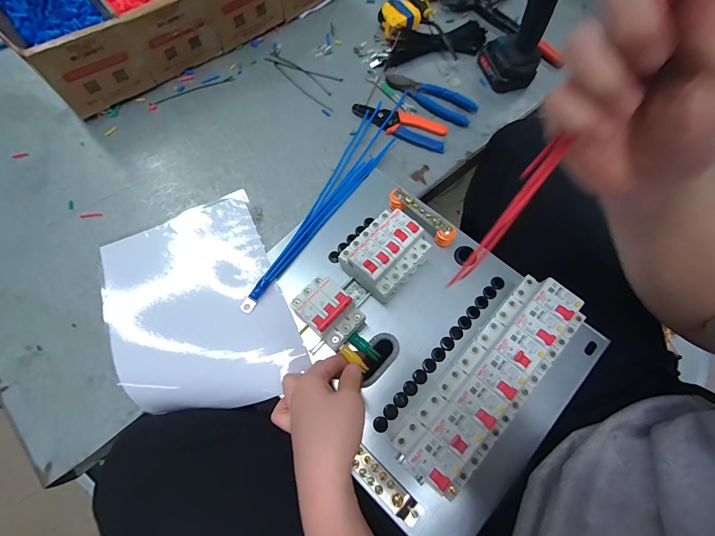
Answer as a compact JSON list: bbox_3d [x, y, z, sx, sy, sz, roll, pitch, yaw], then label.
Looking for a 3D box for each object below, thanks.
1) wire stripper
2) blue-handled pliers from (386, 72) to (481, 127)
[{"bbox_3d":[0.069,-0.238,0.575,0.163,0.010,0.056,17,70,4],"label":"wire stripper"},{"bbox_3d":[0.128,-0.299,0.593,0.161,0.013,0.053,36,72,11],"label":"blue-handled pliers"}]

